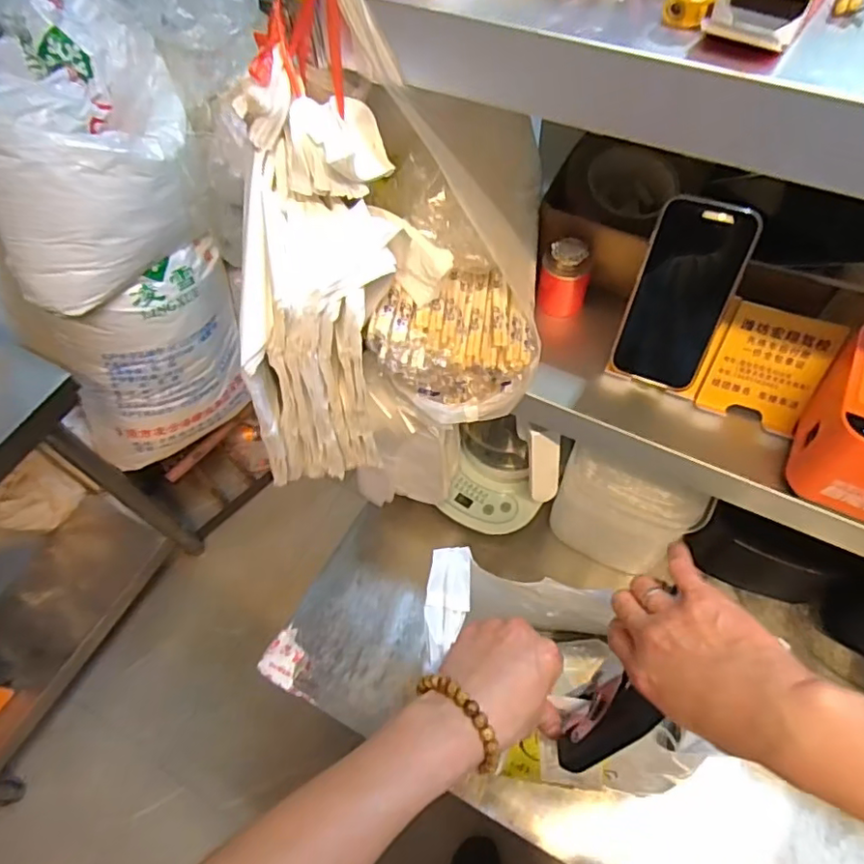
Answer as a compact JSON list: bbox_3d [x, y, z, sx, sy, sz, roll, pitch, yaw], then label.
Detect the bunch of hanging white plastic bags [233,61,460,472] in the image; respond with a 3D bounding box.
[{"bbox_3d":[-0.089,-0.082,0.463,0.158,0.321,0.096,-20,59,-8],"label":"bunch of hanging white plastic bags"}]

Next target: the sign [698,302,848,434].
[{"bbox_3d":[0.271,-0.051,0.467,0.079,0.090,0.007,20,29,13],"label":"sign"}]

